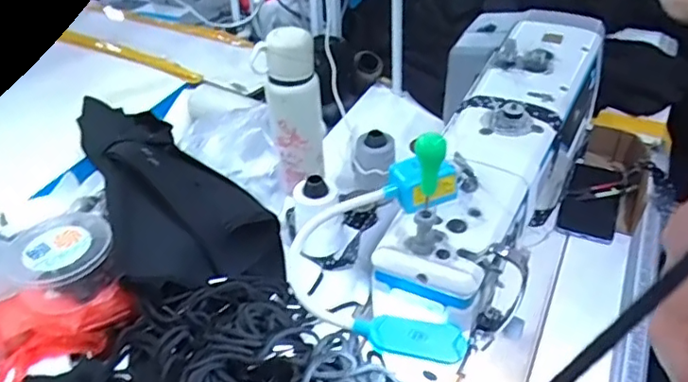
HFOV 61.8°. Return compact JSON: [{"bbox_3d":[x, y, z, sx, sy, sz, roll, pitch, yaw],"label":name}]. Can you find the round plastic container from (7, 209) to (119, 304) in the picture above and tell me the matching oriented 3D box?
[{"bbox_3d":[-0.332,0.075,0.689,0.113,0.050,0.113,-2,39,2],"label":"round plastic container"}]

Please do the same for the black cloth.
[{"bbox_3d":[-0.241,-0.024,0.792,0.186,0.099,0.407,-19,41,-19],"label":"black cloth"}]

